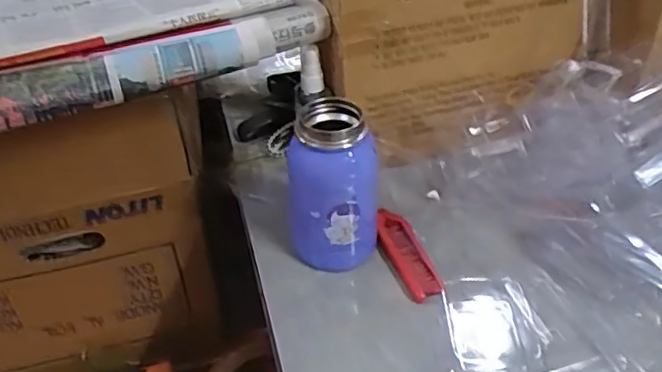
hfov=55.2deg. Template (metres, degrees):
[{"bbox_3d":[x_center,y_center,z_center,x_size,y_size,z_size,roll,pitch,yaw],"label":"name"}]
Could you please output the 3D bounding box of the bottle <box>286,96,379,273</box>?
[{"bbox_3d":[0.002,0.002,0.524,0.072,0.128,0.063,4,39,8],"label":"bottle"}]

